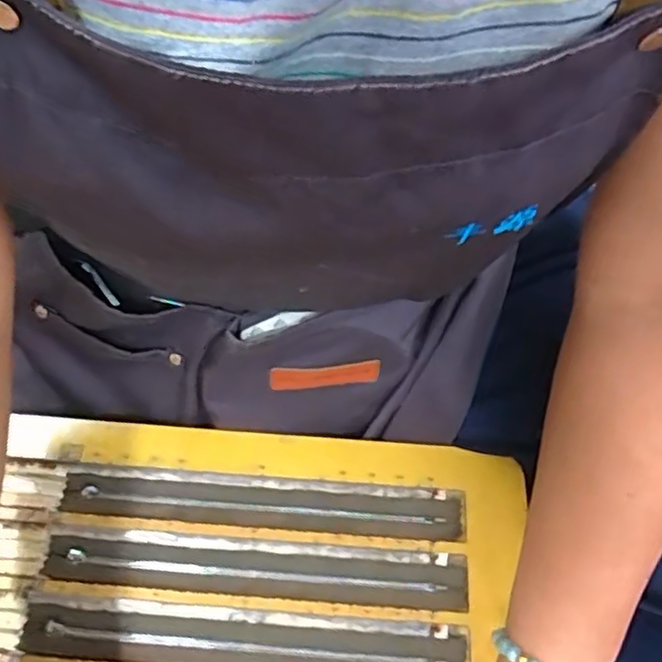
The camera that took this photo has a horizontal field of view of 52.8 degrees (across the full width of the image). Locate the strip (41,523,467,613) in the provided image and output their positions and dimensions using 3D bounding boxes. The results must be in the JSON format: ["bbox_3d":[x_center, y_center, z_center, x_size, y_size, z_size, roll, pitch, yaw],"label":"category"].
[{"bbox_3d":[-0.047,0.145,0.413,0.256,0.009,0.034,5,59,1],"label":"strip"}]

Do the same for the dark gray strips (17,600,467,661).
[{"bbox_3d":[-0.051,0.183,0.389,0.256,0.008,0.030,3,59,0],"label":"dark gray strips"}]

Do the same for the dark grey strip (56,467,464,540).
[{"bbox_3d":[-0.045,0.111,0.433,0.256,0.011,0.031,4,59,1],"label":"dark grey strip"}]

